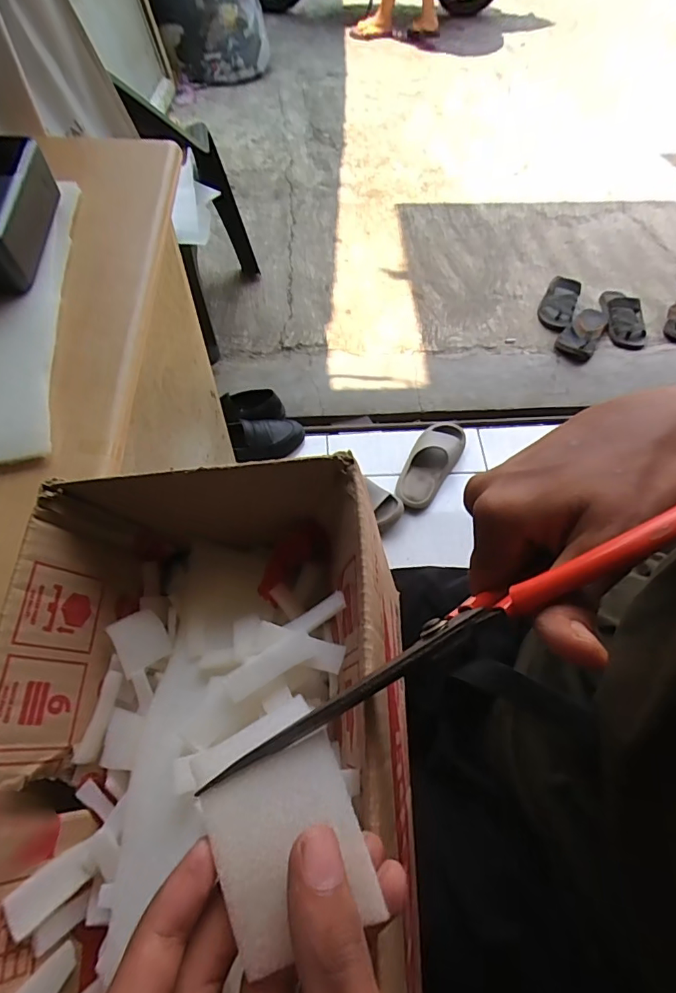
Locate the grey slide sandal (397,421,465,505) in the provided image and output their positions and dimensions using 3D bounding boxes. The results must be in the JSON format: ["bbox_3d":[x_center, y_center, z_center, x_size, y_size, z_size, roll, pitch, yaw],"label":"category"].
[{"bbox_3d":[0.234,-0.093,1.188,0.104,0.063,0.283,30,65,13],"label":"grey slide sandal"}]

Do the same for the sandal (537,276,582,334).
[{"bbox_3d":[0.703,-0.613,1.549,0.103,0.068,0.191,22,63,9],"label":"sandal"}]

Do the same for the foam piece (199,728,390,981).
[{"bbox_3d":[-0.015,0.106,0.148,0.043,0.006,0.049,-20,66,-13],"label":"foam piece"}]

